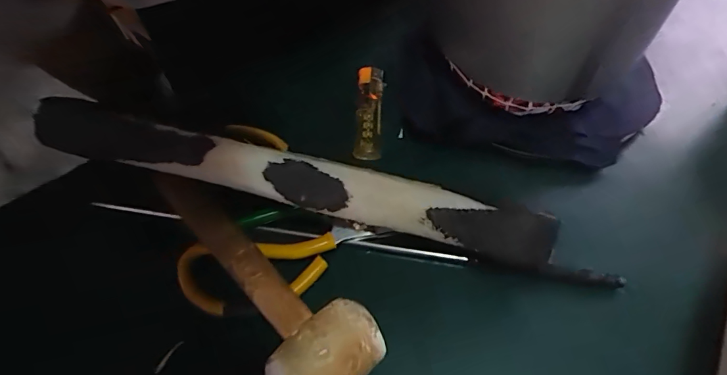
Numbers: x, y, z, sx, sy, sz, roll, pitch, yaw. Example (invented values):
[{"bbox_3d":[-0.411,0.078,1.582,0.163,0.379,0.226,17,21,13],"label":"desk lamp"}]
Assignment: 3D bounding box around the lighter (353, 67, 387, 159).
[{"bbox_3d":[0.005,-0.060,0.369,0.021,0.011,0.086,2,58,0],"label":"lighter"}]

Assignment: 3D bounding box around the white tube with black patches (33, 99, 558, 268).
[{"bbox_3d":[-0.039,-0.010,0.286,0.314,0.036,0.042,11,58,5],"label":"white tube with black patches"}]

